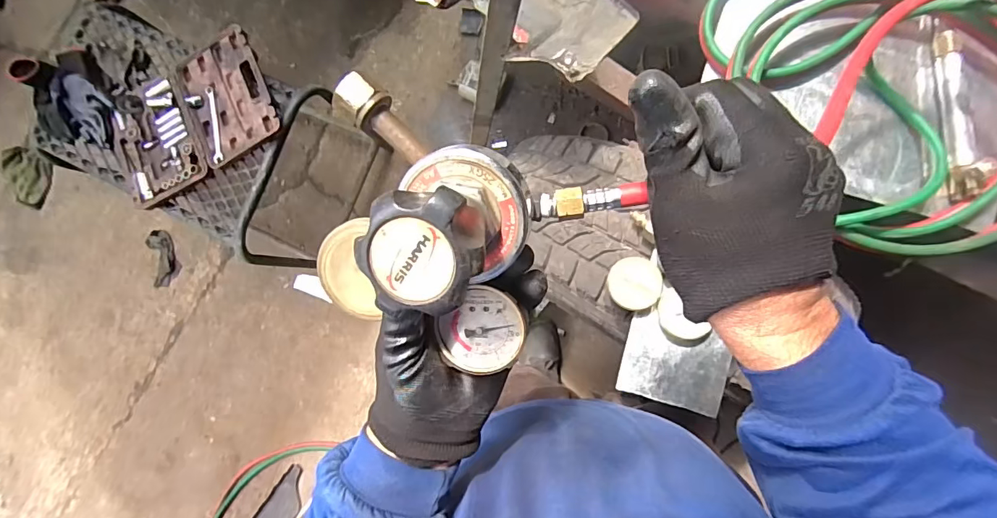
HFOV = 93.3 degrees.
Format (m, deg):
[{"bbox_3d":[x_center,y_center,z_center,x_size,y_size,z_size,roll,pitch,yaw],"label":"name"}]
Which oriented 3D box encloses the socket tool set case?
[{"bbox_3d":[-0.694,-0.312,1.056,0.405,0.037,0.273,-25,82,4],"label":"socket tool set case"}]

